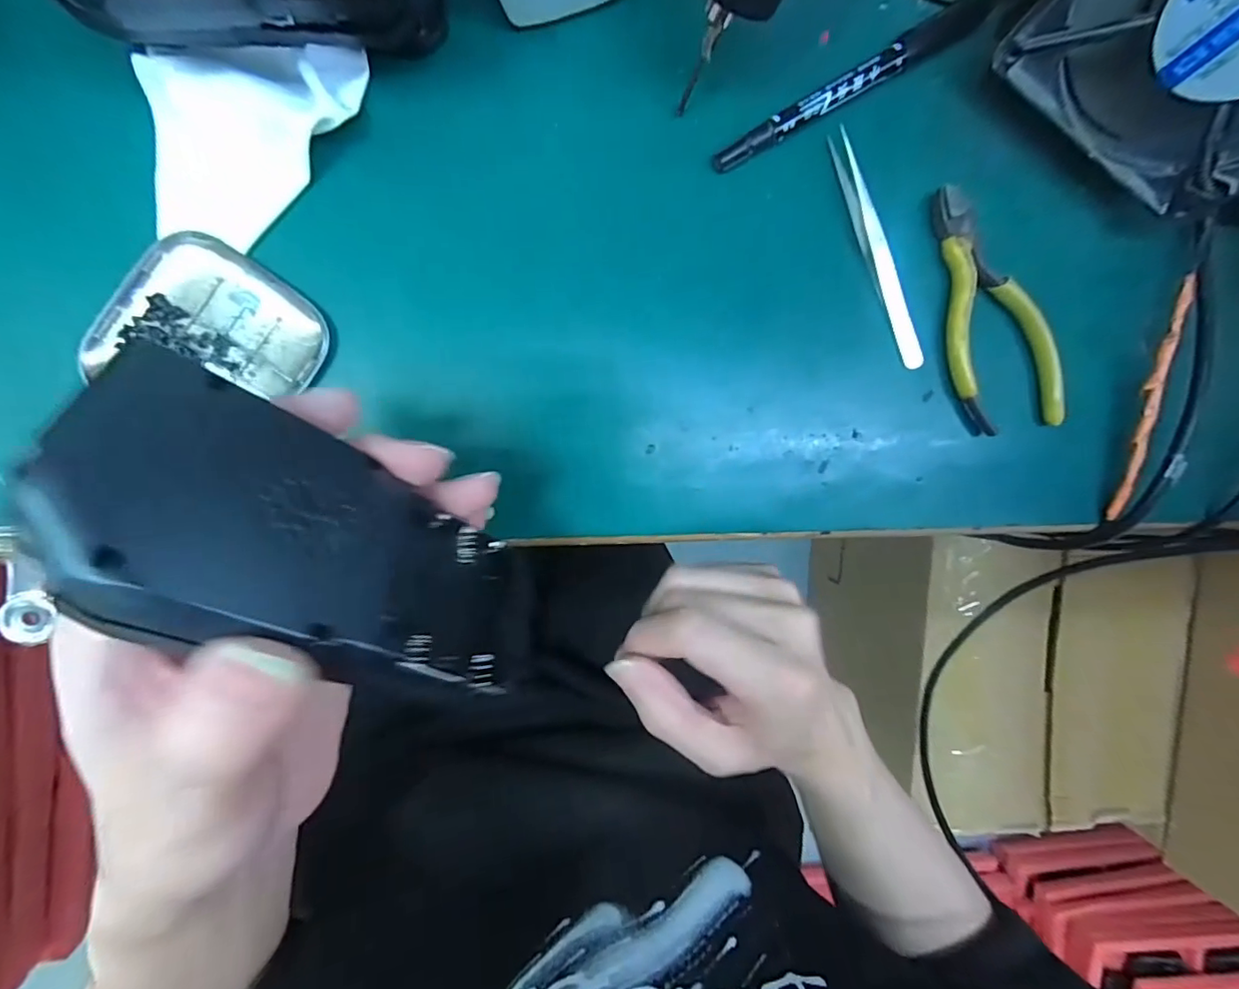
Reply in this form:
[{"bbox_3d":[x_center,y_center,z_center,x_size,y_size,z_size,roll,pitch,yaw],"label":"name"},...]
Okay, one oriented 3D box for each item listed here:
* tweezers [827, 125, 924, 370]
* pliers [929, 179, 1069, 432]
[{"bbox_3d":[0.114,-0.105,0.238,0.011,0.008,0.104,-29,98,-4],"label":"tweezers"},{"bbox_3d":[0.171,-0.084,0.249,0.047,0.011,0.115,-20,97,-6],"label":"pliers"}]

